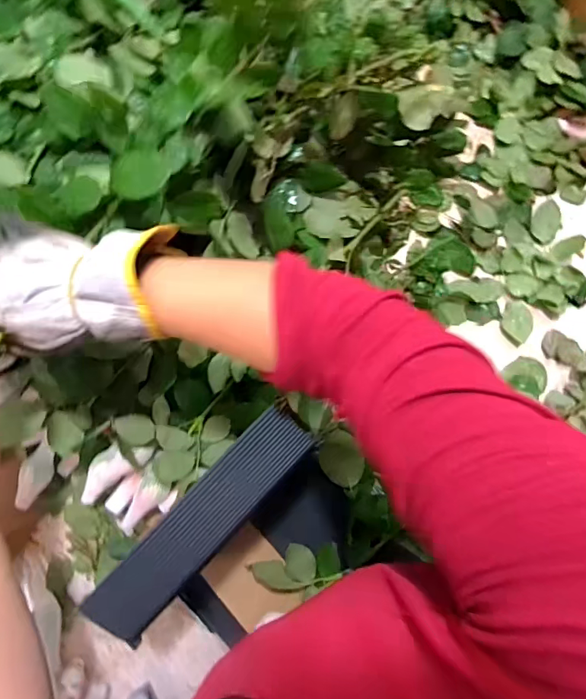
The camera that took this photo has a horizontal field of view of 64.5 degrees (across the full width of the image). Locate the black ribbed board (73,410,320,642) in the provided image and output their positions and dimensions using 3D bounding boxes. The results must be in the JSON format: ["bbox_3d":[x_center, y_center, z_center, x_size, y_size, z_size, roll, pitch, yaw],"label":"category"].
[{"bbox_3d":[-0.067,0.142,0.388,0.210,0.012,0.063,-45,116,-17],"label":"black ribbed board"}]

